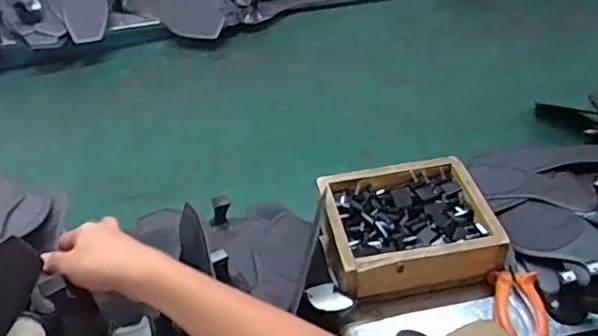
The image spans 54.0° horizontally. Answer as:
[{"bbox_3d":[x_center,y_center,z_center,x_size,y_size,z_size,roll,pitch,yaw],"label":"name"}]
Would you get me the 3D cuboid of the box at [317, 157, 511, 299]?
[{"bbox_3d":[0.124,0.068,0.681,0.184,0.058,0.169,-8,43,-9],"label":"box"}]

